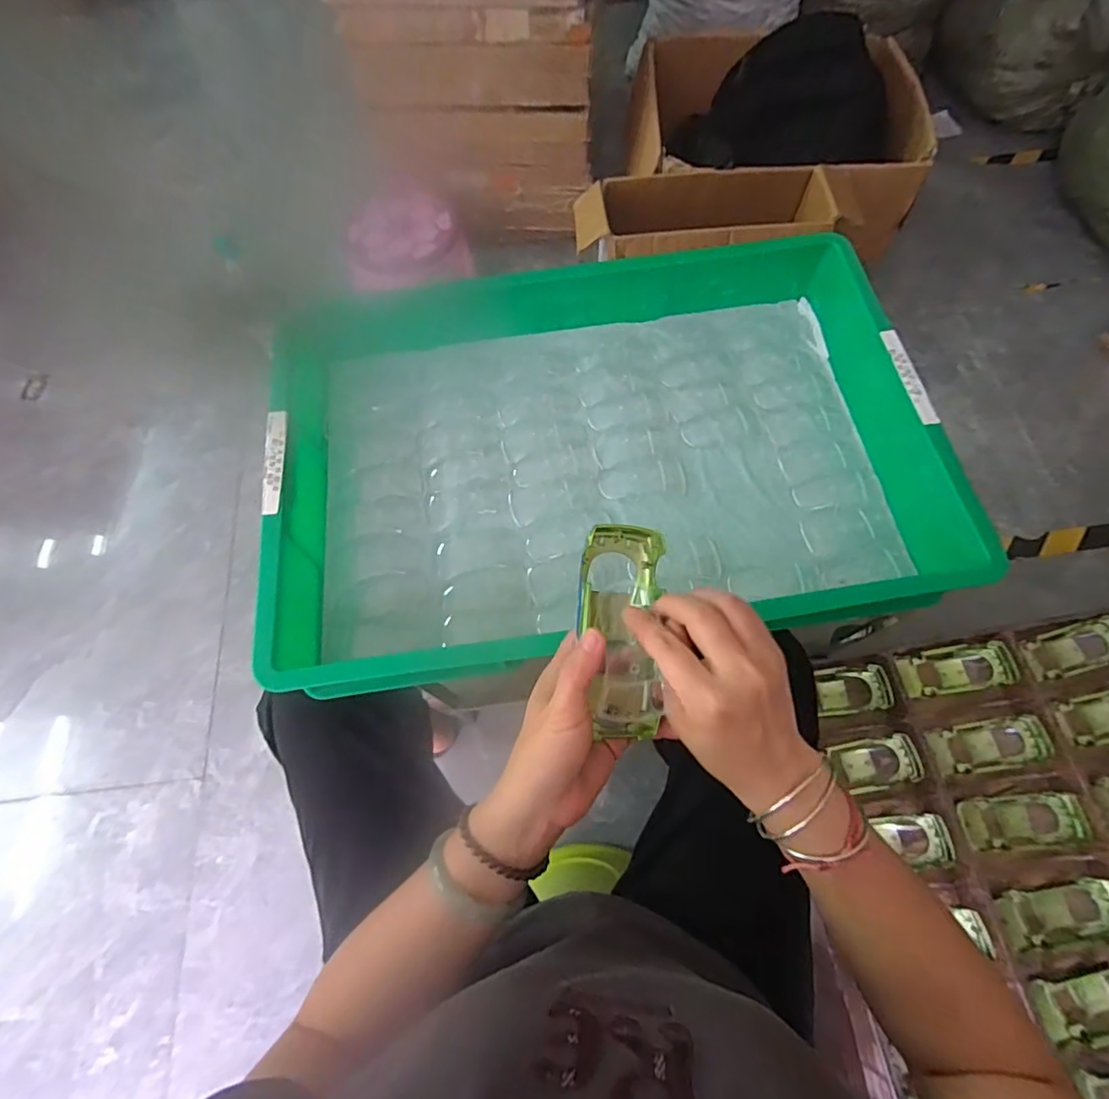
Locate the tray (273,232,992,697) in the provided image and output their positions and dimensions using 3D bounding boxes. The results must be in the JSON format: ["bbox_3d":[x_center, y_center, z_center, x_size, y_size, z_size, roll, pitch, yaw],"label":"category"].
[{"bbox_3d":[0.037,-0.096,0.495,0.556,0.093,0.390,-11,70,-3],"label":"tray"}]

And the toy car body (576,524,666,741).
[{"bbox_3d":[0.043,0.051,0.352,0.054,0.035,0.131,0,81,0],"label":"toy car body"}]

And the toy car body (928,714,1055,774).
[{"bbox_3d":[0.497,0.227,0.638,0.124,0.030,0.052,-15,70,10],"label":"toy car body"}]

